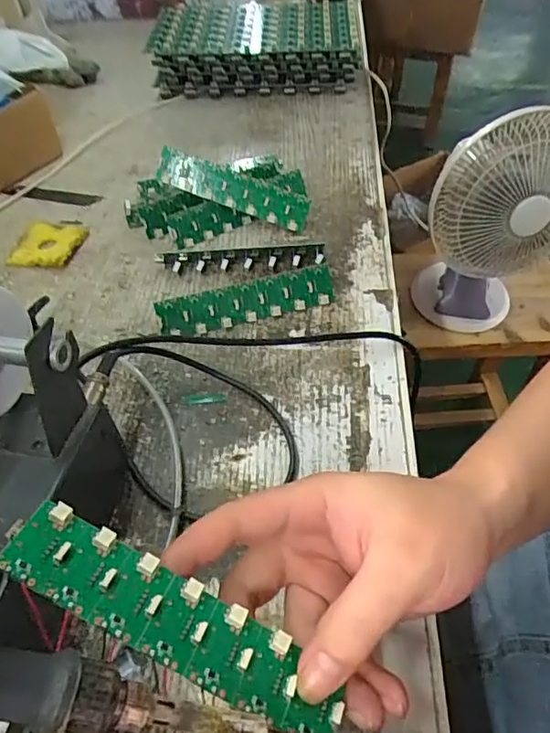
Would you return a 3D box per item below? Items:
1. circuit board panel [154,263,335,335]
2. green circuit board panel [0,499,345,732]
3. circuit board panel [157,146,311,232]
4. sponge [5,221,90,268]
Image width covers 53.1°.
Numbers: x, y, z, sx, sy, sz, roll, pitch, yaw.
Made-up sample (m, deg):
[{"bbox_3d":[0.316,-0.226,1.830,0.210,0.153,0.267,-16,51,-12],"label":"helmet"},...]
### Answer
[{"bbox_3d":[-0.021,-0.049,0.424,0.135,0.031,0.005,-14,11,-8],"label":"circuit board panel"},{"bbox_3d":[-0.037,0.096,0.207,0.138,0.005,0.031,31,55,2],"label":"green circuit board panel"},{"bbox_3d":[-0.037,-0.158,0.491,0.136,0.031,0.012,19,20,-4],"label":"circuit board panel"},{"bbox_3d":[-0.204,-0.110,0.496,0.055,0.006,0.057,8,50,9],"label":"sponge"}]

